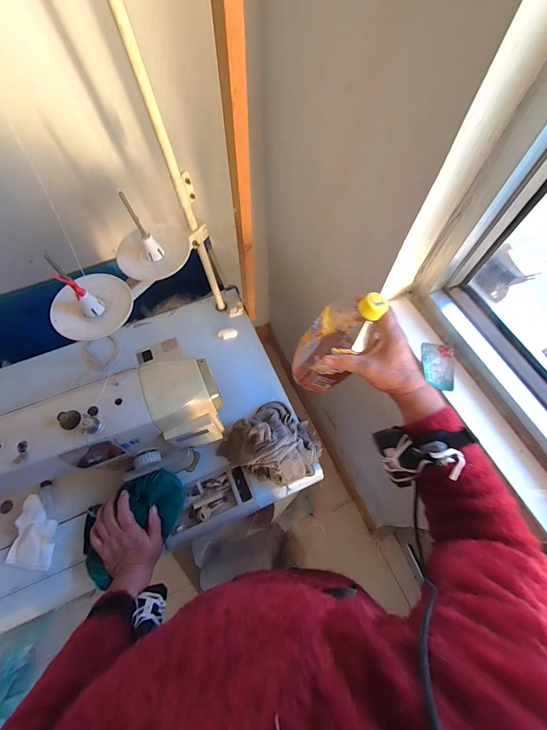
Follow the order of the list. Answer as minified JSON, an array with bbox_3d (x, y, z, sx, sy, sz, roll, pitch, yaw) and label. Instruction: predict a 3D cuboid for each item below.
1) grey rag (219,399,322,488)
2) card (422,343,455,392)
[{"bbox_3d":[0.001,0.149,0.600,0.184,0.057,0.147,26,67,12],"label":"grey rag"},{"bbox_3d":[0.289,0.001,0.529,0.052,0.008,0.084,13,66,7],"label":"card"}]

